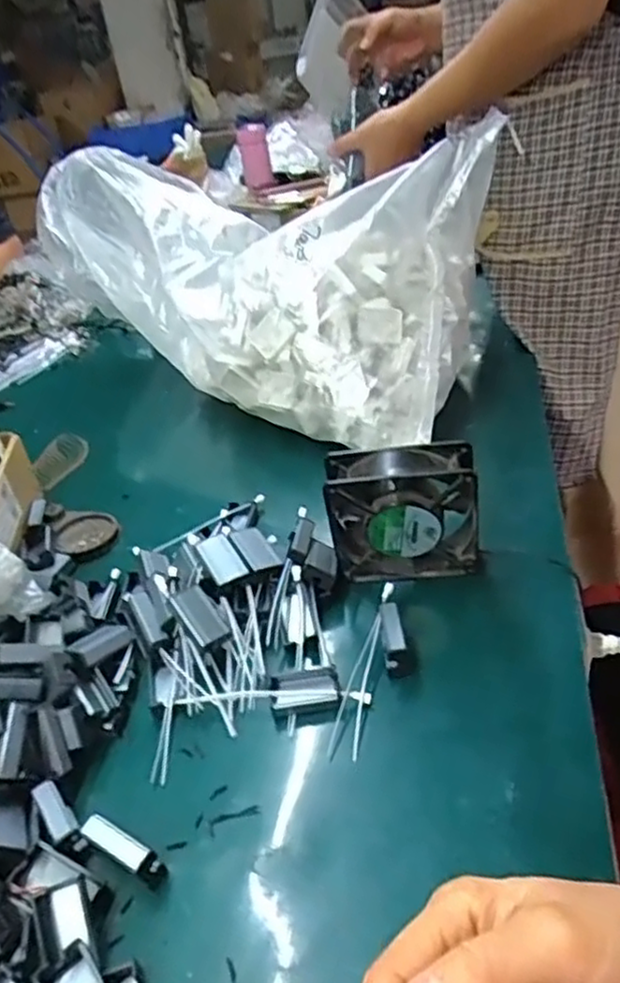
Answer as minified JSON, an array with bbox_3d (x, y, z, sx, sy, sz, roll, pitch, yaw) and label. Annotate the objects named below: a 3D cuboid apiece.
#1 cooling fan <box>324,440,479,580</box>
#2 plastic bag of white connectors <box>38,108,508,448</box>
[{"bbox_3d":[0.077,0.023,0.591,0.119,0.117,0.044,-3,36,11],"label":"cooling fan"},{"bbox_3d":[-0.070,-0.285,0.948,0.651,0.251,0.316,24,46,39],"label":"plastic bag of white connectors"}]

